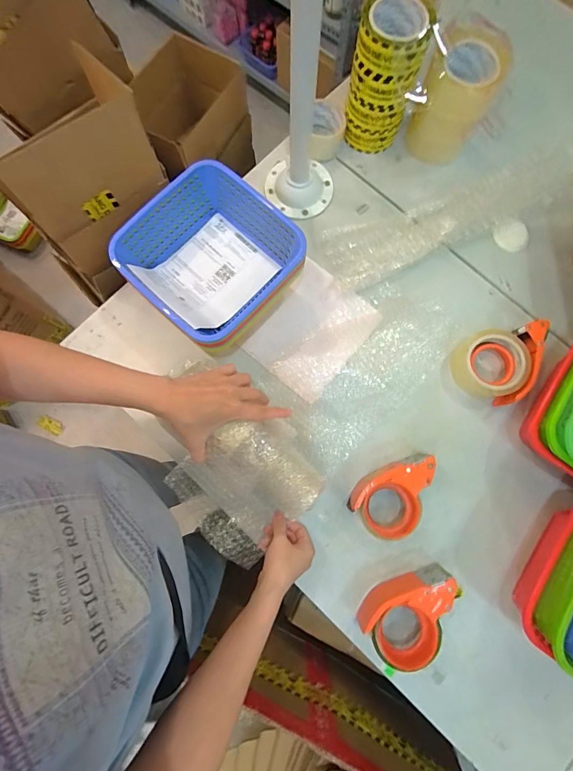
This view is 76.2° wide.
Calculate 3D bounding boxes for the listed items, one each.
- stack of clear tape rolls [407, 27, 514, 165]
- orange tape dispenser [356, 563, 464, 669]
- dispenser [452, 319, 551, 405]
[{"bbox_3d":[0.280,-0.480,0.611,0.108,0.139,0.133,20,81,3],"label":"stack of clear tape rolls"},{"bbox_3d":[0.183,0.331,0.524,0.147,0.062,0.096,-28,81,-5],"label":"orange tape dispenser"},{"bbox_3d":[0.345,-0.047,0.594,0.110,0.055,0.151,40,82,6],"label":"dispenser"}]

